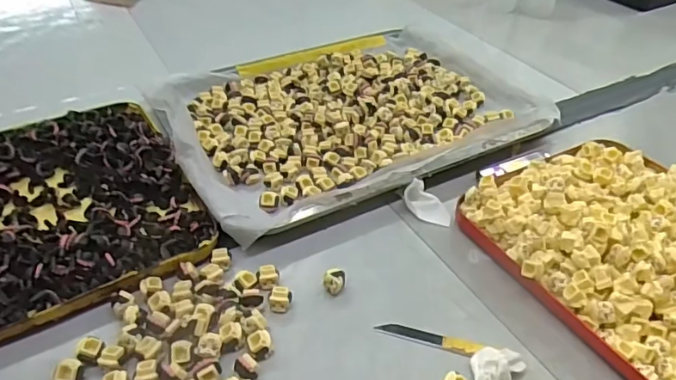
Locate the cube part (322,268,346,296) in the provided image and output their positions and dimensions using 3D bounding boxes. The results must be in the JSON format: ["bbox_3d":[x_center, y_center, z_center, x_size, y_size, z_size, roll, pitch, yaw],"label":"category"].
[{"bbox_3d":[-0.003,0.065,0.372,0.016,0.016,0.016,-2,40,-3],"label":"cube part"}]

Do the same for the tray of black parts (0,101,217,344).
[{"bbox_3d":[-0.245,0.011,0.413,0.234,0.029,0.237,-20,44,-23],"label":"tray of black parts"}]

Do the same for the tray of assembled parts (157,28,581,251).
[{"bbox_3d":[0.024,-0.094,0.538,0.386,0.035,0.268,-19,44,-22],"label":"tray of assembled parts"}]

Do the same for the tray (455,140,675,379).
[{"bbox_3d":[0.231,0.038,0.383,0.202,0.035,0.259,-22,45,-24],"label":"tray"}]

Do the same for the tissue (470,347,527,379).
[{"bbox_3d":[0.094,0.110,0.323,0.037,0.016,0.026,-25,46,-28],"label":"tissue"}]

